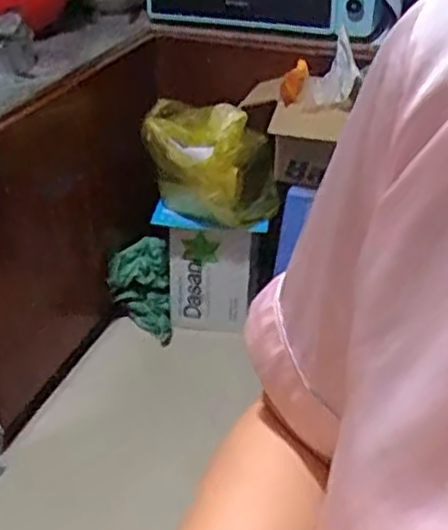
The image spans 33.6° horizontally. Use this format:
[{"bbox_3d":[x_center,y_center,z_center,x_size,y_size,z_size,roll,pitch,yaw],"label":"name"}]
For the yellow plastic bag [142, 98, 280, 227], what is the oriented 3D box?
[{"bbox_3d":[-0.046,-0.245,1.882,0.253,0.265,0.283,-22,38,-32],"label":"yellow plastic bag"}]

